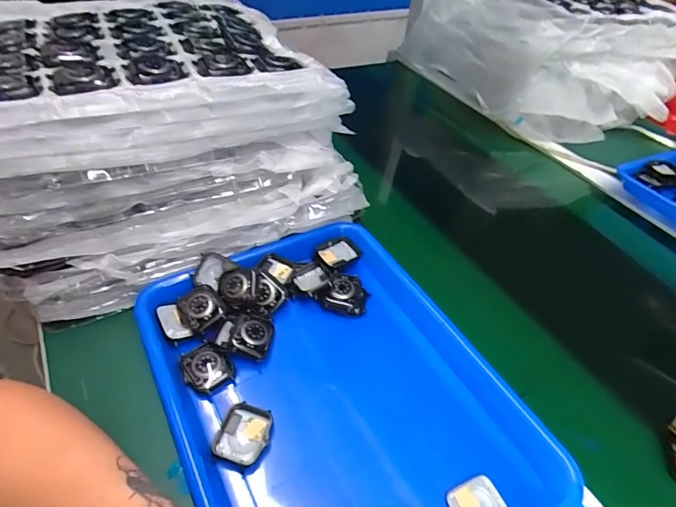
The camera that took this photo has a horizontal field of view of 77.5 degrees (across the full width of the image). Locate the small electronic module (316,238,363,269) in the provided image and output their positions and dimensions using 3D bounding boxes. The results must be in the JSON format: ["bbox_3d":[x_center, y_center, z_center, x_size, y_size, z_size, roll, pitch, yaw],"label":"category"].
[{"bbox_3d":[0.000,-0.001,0.462,0.045,0.013,0.033,-16,49,-22],"label":"small electronic module"}]

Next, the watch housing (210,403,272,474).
[{"bbox_3d":[-0.073,0.141,0.326,0.038,0.009,0.045,14,45,8],"label":"watch housing"}]

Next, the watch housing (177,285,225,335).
[{"bbox_3d":[-0.126,0.052,0.391,0.037,0.015,0.042,-30,55,-31],"label":"watch housing"}]

